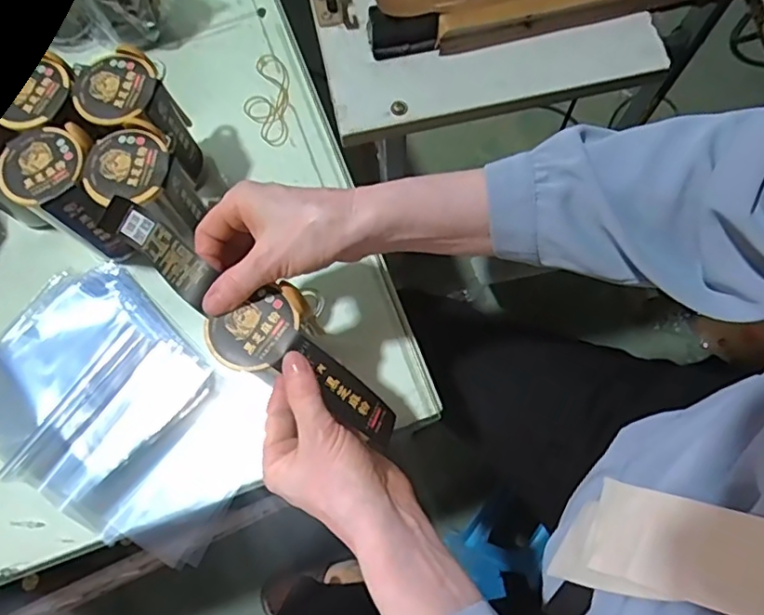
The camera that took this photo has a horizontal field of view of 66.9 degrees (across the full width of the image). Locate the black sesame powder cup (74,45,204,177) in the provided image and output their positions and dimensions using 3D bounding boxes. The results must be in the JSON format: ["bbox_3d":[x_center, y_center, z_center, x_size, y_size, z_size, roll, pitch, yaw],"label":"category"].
[{"bbox_3d":[-0.211,-0.161,0.524,0.070,0.136,0.068,-1,72,2],"label":"black sesame powder cup"}]

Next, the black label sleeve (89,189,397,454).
[{"bbox_3d":[-0.095,0.011,0.422,0.262,0.056,0.060,38,77,1],"label":"black label sleeve"}]

